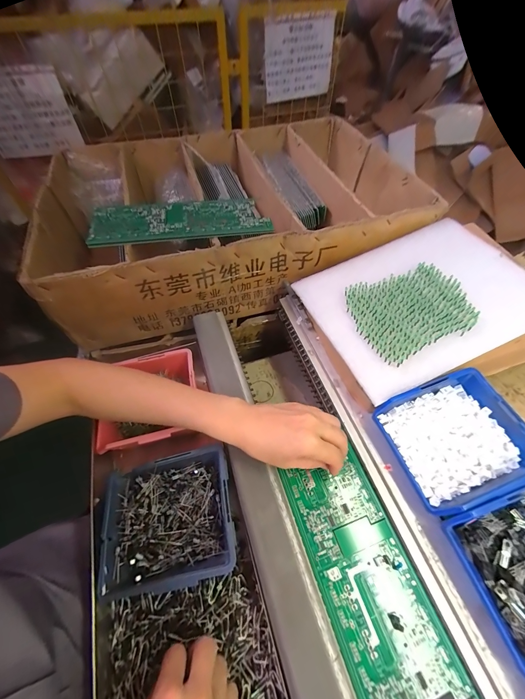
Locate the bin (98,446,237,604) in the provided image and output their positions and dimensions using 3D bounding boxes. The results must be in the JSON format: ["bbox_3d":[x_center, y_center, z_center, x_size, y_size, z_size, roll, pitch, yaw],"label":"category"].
[{"bbox_3d":[-0.103,0.184,0.305,0.136,0.049,0.120,-11,57,-7],"label":"bin"}]

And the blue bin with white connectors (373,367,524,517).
[{"bbox_3d":[0.209,0.098,0.310,0.130,0.055,0.118,-17,58,-11],"label":"blue bin with white connectors"}]

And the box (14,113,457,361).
[{"bbox_3d":[-0.060,-0.262,0.552,0.619,0.158,0.401,-16,58,-11],"label":"box"}]

